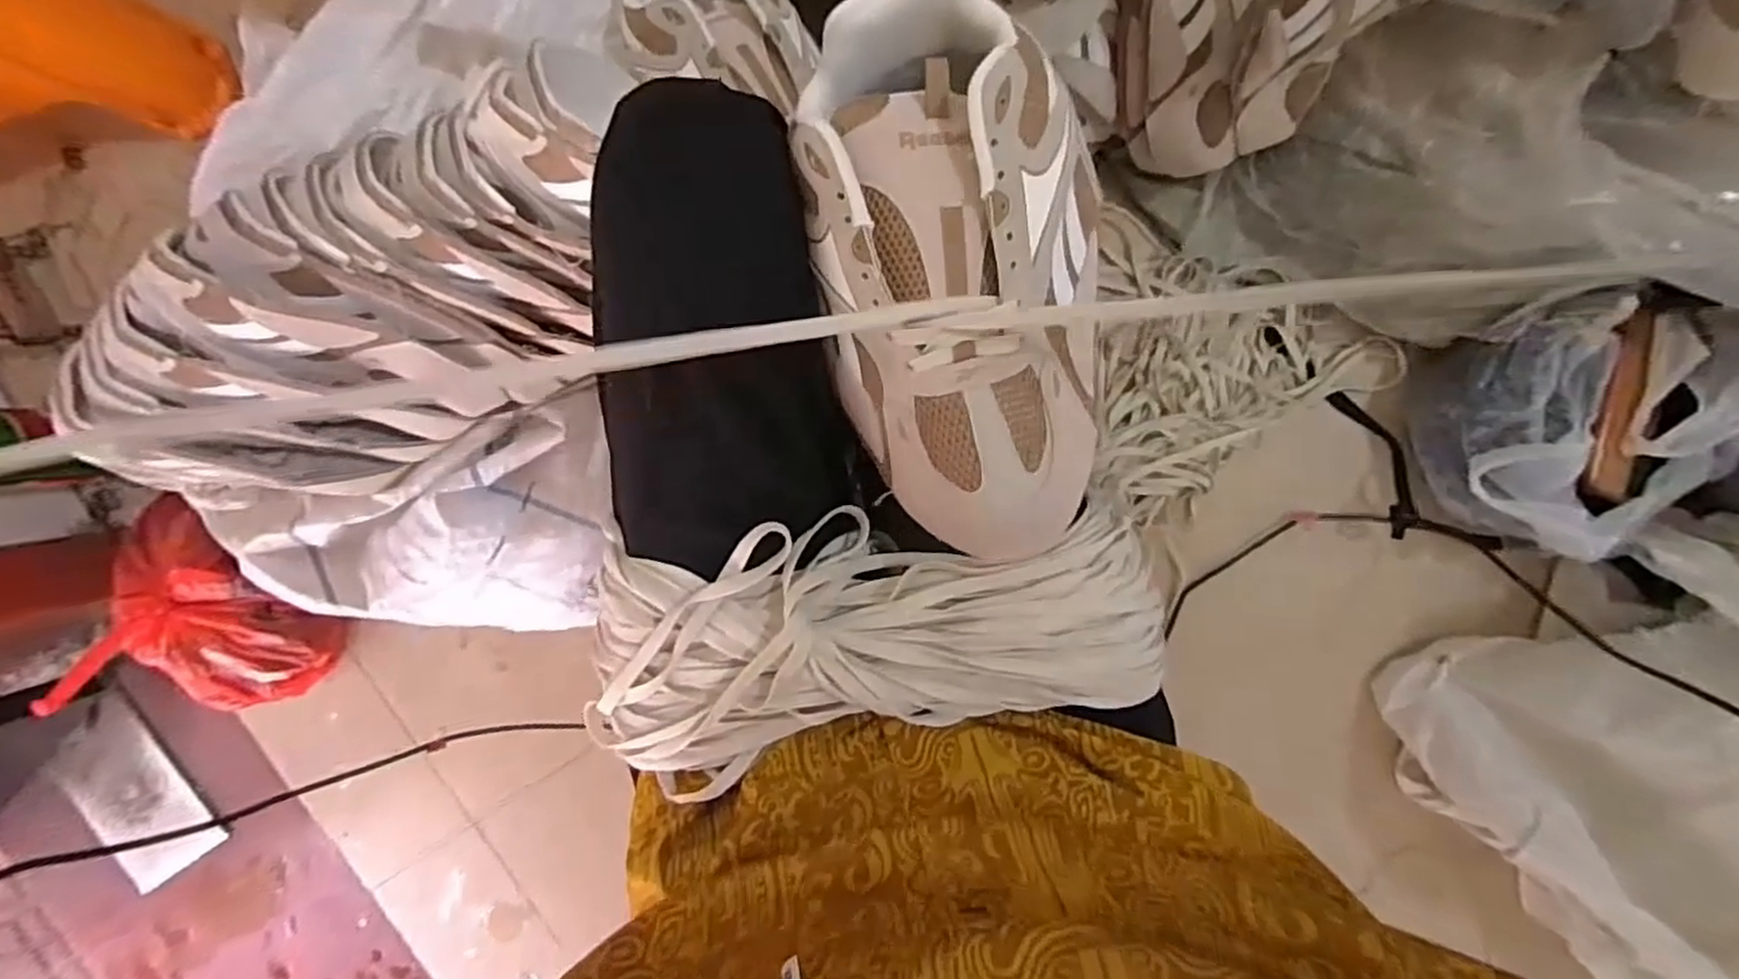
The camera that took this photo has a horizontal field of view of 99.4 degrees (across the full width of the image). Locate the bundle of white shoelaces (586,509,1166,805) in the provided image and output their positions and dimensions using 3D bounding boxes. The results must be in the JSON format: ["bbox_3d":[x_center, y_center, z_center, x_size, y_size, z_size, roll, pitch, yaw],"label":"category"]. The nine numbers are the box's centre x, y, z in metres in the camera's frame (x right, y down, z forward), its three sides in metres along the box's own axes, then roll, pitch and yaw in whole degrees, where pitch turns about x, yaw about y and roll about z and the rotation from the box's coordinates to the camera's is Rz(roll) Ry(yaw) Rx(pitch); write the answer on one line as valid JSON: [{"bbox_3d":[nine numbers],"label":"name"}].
[{"bbox_3d":[0.004,0.074,0.376,0.287,0.064,0.121,-10,95,6],"label":"bundle of white shoelaces"}]

